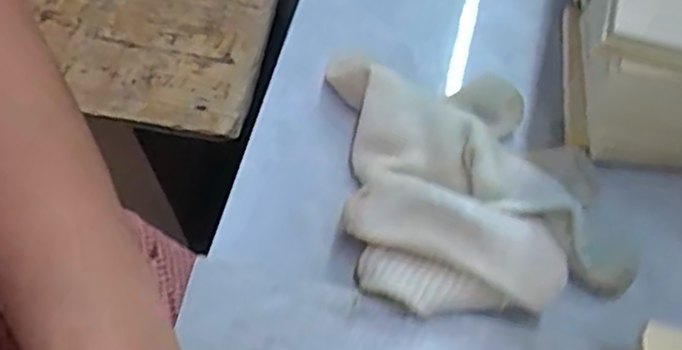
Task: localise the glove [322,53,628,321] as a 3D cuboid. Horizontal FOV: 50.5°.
[{"bbox_3d":[0.055,0.001,0.290,0.106,0.025,0.104,-1,66,-2],"label":"glove"}]

